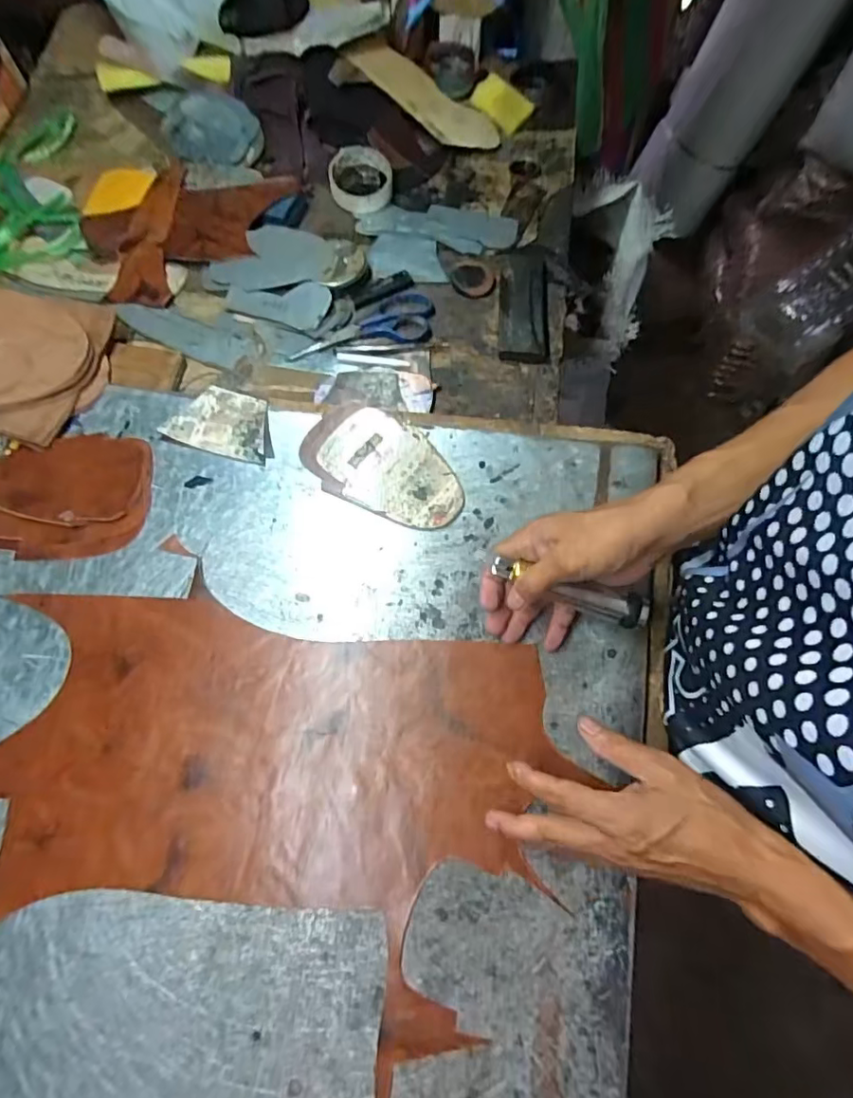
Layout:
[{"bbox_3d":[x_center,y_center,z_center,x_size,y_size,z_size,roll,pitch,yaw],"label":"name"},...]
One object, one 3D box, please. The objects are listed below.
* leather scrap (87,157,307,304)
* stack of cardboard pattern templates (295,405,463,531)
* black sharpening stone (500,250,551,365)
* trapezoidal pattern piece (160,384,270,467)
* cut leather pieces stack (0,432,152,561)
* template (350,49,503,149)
[{"bbox_3d":[-0.300,-0.433,0.712,0.271,0.022,0.195,-30,69,-11],"label":"leather scrap"},{"bbox_3d":[-0.042,-0.086,0.548,0.173,0.004,0.101,24,73,13],"label":"stack of cardboard pattern templates"},{"bbox_3d":[0.115,-0.294,0.655,0.057,0.014,0.179,1,66,3],"label":"black sharpening stone"},{"bbox_3d":[-0.215,-0.135,0.580,0.112,0.011,0.070,16,68,9],"label":"trapezoidal pattern piece"},{"bbox_3d":[-0.363,-0.056,0.551,0.163,0.012,0.135,-3,66,1],"label":"cut leather pieces stack"},{"bbox_3d":[0.002,-0.652,0.791,0.233,0.023,0.090,31,69,-7],"label":"template"}]

